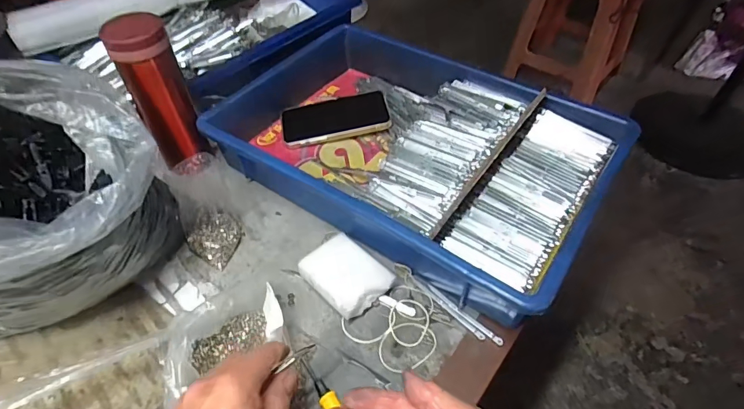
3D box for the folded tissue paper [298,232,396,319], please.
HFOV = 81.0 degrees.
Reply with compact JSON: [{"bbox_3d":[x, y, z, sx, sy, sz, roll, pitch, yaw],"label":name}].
[{"bbox_3d":[-0.028,0.073,0.440,0.061,0.028,0.083,-35,58,-25],"label":"folded tissue paper"}]

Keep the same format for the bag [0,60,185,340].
[{"bbox_3d":[-0.281,0.008,0.357,0.187,0.199,0.172,6,51,6],"label":"bag"}]

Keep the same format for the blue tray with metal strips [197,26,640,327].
[{"bbox_3d":[0.044,-0.072,0.525,0.425,0.079,0.289,29,56,22],"label":"blue tray with metal strips"}]

